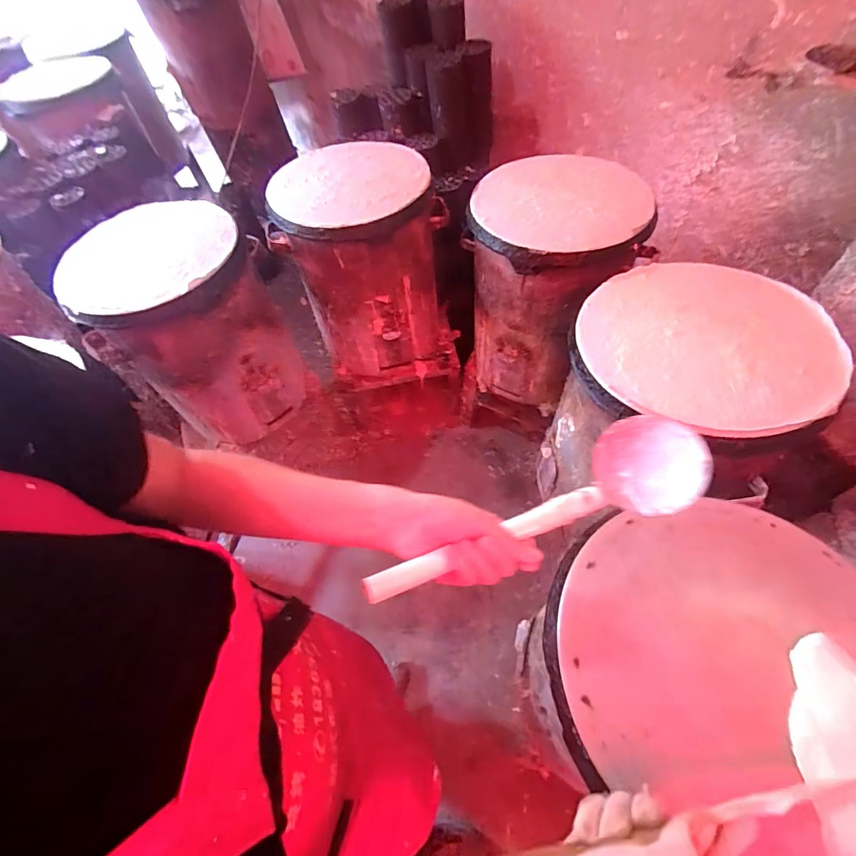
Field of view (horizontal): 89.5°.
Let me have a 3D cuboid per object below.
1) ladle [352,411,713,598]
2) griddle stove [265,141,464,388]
[{"bbox_3d":[0.096,0.073,0.387,0.318,0.064,0.094,-19,58,-13],"label":"ladle"},{"bbox_3d":[-0.147,-0.424,1.193,0.390,0.518,0.334,-9,57,-1],"label":"griddle stove"}]

